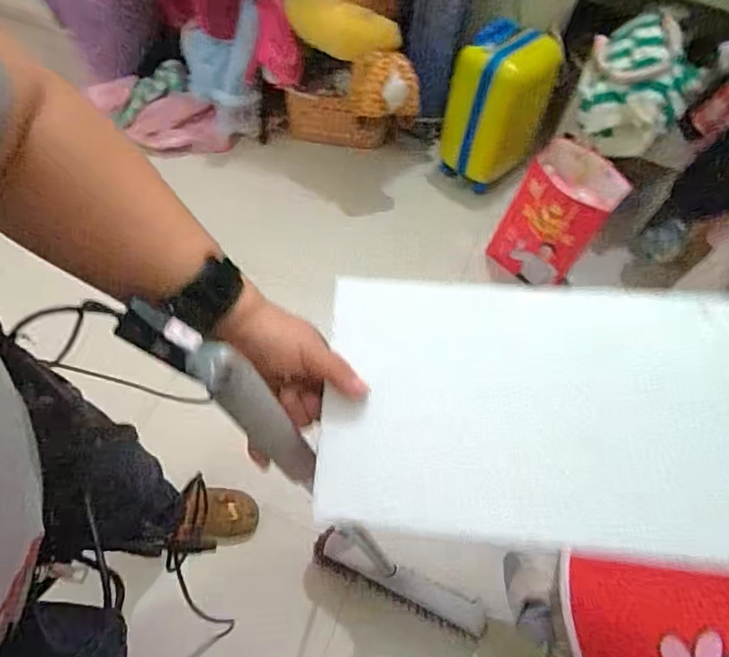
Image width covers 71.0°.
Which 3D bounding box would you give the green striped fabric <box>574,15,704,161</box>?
[{"bbox_3d":[0.731,-0.663,1.385,0.270,0.225,0.244,27,60,13],"label":"green striped fabric"}]

